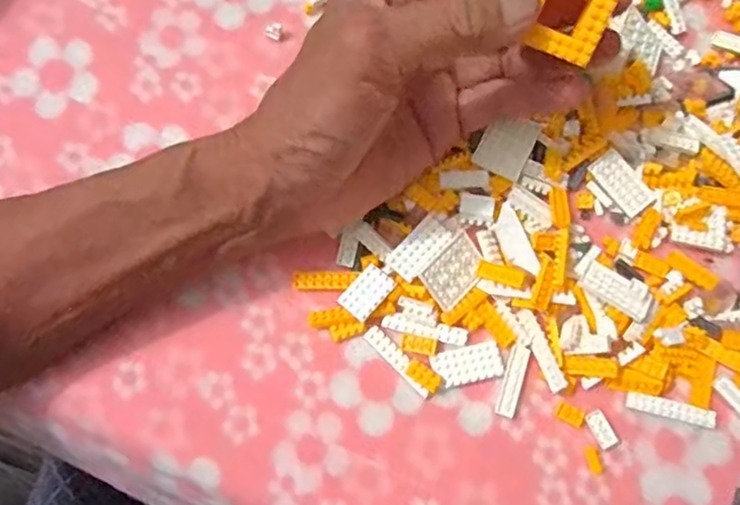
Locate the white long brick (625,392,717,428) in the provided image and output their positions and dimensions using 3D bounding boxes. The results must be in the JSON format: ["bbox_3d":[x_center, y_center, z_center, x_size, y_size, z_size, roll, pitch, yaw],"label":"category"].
[{"bbox_3d":[0.137,0.071,0.286,0.040,0.004,0.008,14,76,3],"label":"white long brick"}]

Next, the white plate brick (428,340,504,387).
[{"bbox_3d":[0.045,0.051,0.286,0.031,0.004,0.016,-12,76,-3],"label":"white plate brick"}]

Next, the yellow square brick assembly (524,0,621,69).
[{"bbox_3d":[0.073,-0.089,0.232,0.030,0.006,0.031,28,109,4],"label":"yellow square brick assembly"}]

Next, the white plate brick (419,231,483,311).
[{"bbox_3d":[0.040,0.008,0.293,0.032,0.004,0.022,-44,103,-20],"label":"white plate brick"}]

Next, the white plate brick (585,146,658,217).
[{"bbox_3d":[0.122,-0.034,0.305,0.017,0.005,0.032,-38,79,-9],"label":"white plate brick"}]

